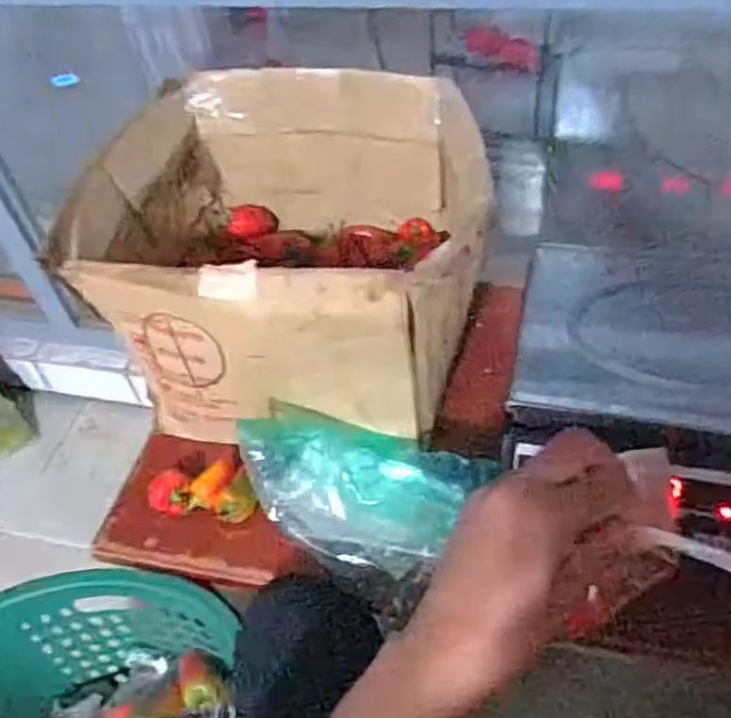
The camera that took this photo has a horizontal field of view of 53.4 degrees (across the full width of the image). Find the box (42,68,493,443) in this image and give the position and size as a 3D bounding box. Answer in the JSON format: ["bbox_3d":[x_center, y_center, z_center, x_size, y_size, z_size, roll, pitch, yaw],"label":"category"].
[{"bbox_3d":[-0.070,-0.119,0.784,0.366,0.224,0.350,6,51,12],"label":"box"}]

